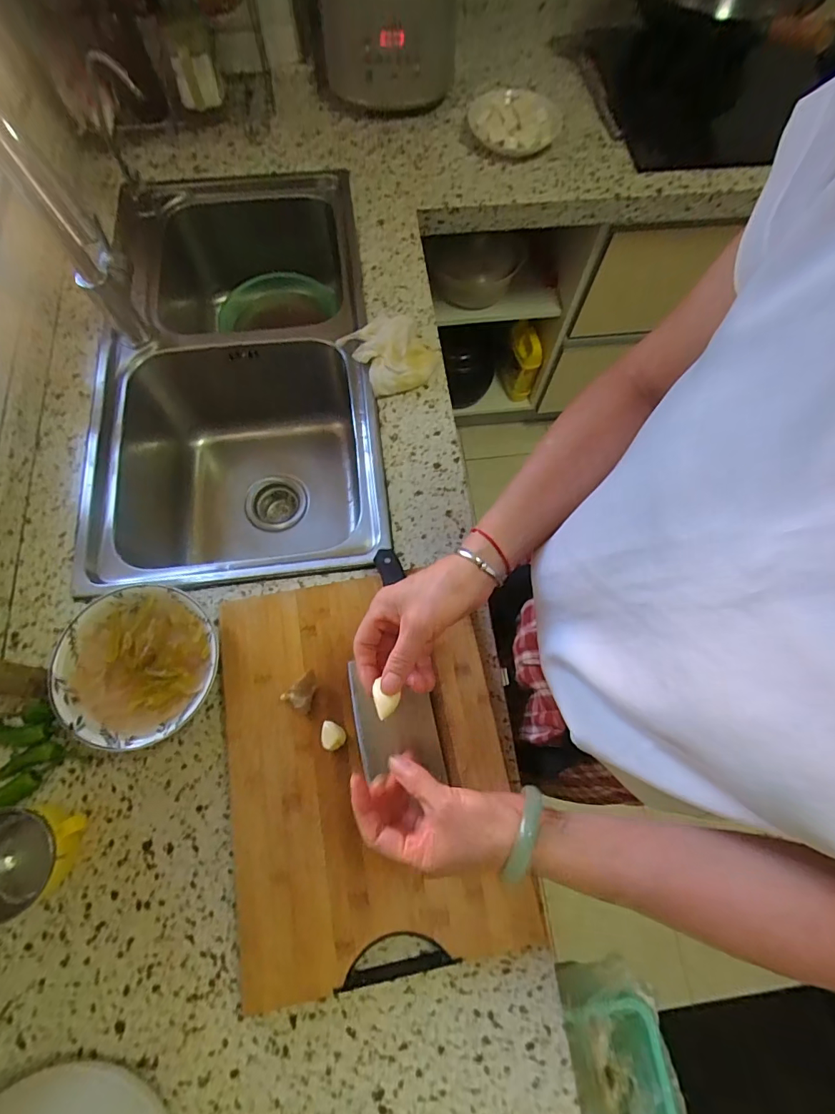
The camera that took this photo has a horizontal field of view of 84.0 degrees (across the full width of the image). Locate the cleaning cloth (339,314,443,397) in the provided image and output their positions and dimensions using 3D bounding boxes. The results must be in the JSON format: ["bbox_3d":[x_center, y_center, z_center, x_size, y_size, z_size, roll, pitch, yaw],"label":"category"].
[{"bbox_3d":[-0.037,-0.306,0.690,0.114,0.029,0.131,-31,74,-11],"label":"cleaning cloth"}]

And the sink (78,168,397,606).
[{"bbox_3d":[-0.278,-0.275,0.826,0.435,0.281,0.748,-7,71,-4],"label":"sink"}]

